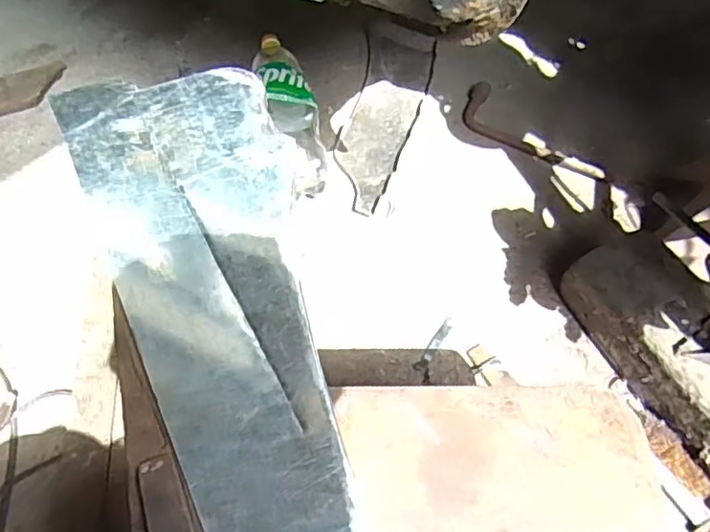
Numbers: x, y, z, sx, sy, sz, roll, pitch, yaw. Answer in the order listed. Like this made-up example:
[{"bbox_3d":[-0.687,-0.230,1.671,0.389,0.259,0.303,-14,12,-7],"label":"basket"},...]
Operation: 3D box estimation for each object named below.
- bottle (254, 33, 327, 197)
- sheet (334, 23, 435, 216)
[{"bbox_3d":[-0.104,-0.254,0.955,0.081,0.087,0.320,-8,57,-10],"label":"bottle"},{"bbox_3d":[0.054,-0.271,1.025,0.124,0.016,0.449,10,56,2],"label":"sheet"}]

